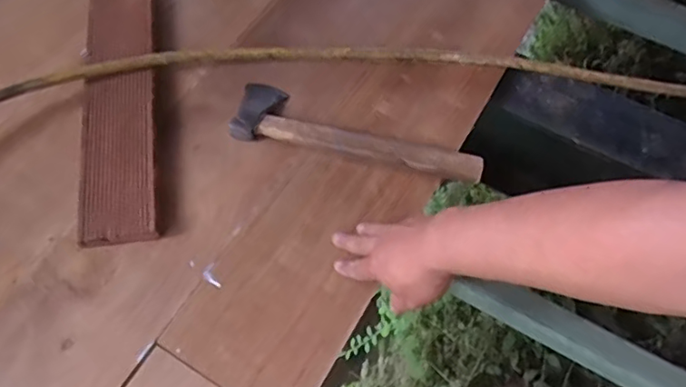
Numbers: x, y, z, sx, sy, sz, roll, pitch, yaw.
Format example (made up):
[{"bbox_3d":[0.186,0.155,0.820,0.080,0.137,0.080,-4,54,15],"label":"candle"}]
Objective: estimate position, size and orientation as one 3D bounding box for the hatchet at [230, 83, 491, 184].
[{"bbox_3d":[0.018,-0.084,0.705,0.312,0.033,0.089,12,63,4],"label":"hatchet"}]

